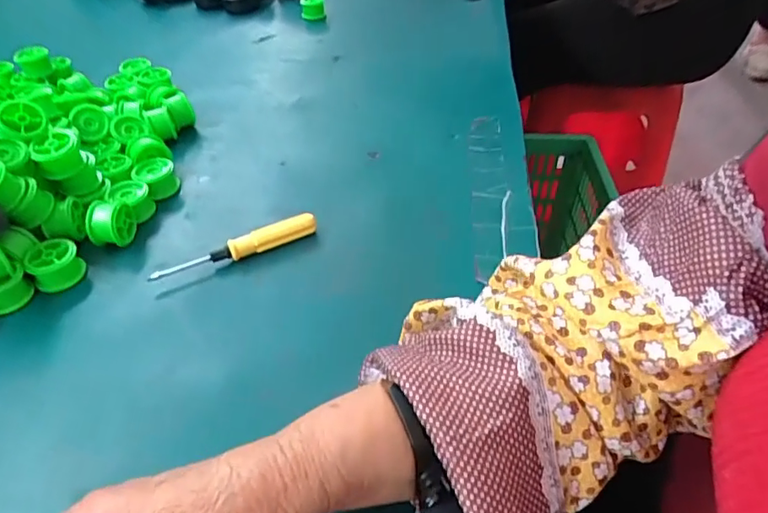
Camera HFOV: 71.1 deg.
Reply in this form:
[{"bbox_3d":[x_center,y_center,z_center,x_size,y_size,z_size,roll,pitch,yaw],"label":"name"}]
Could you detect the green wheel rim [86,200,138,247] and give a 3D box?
[{"bbox_3d":[-0.208,-0.024,0.412,0.029,0.037,0.033,-2,42,0],"label":"green wheel rim"}]

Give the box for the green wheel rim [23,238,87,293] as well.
[{"bbox_3d":[-0.237,0.007,0.389,0.033,0.029,0.038,-33,51,-29],"label":"green wheel rim"}]

